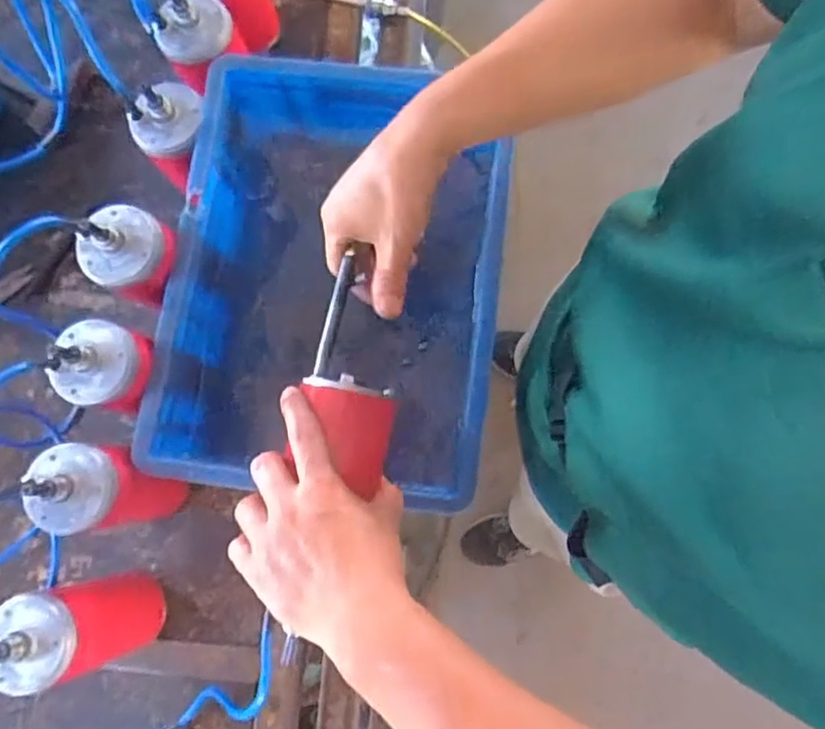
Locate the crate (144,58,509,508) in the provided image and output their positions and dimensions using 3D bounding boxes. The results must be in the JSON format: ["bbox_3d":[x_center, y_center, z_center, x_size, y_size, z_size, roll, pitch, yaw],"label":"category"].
[{"bbox_3d":[-0.073,-0.081,0.614,0.301,0.094,0.405,7,81,4],"label":"crate"}]

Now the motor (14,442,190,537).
[{"bbox_3d":[-0.271,0.120,0.594,0.092,0.194,0.089,-4,81,2],"label":"motor"}]

